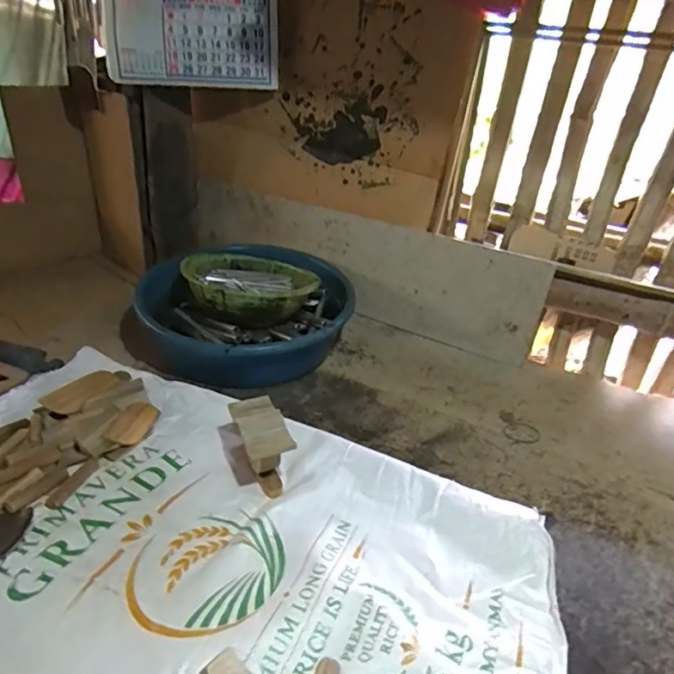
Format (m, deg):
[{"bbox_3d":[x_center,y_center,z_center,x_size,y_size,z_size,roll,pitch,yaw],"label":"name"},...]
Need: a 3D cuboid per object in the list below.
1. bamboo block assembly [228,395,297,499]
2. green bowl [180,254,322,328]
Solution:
[{"bbox_3d":[-0.092,0.129,0.646,0.055,0.073,0.107,-9,32,-22],"label":"bamboo block assembly"},{"bbox_3d":[-0.147,-0.088,0.906,0.202,0.067,0.221,4,35,-3],"label":"green bowl"}]

